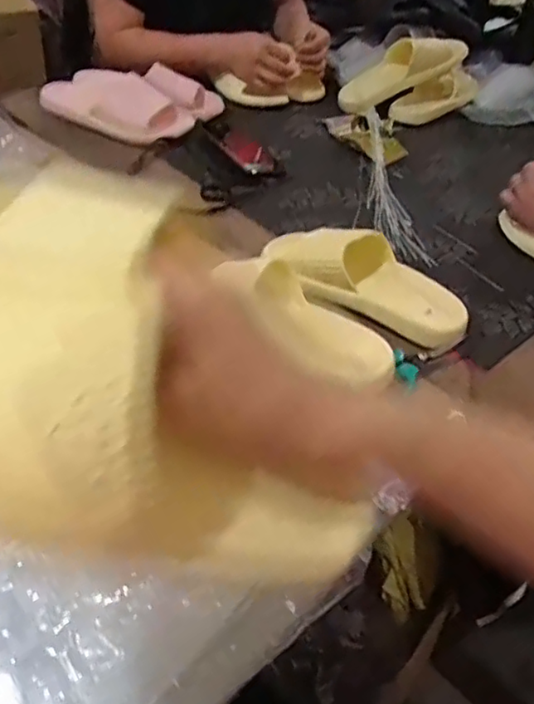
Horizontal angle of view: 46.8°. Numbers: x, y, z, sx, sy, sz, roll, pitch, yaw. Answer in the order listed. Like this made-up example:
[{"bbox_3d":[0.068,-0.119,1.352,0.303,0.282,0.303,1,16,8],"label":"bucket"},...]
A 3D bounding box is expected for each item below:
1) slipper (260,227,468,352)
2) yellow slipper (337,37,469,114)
[{"bbox_3d":[0.108,-0.089,0.695,0.249,0.060,0.103,23,44,17],"label":"slipper"},{"bbox_3d":[0.247,-0.511,1.120,0.250,0.071,0.102,-27,49,-6],"label":"yellow slipper"}]

